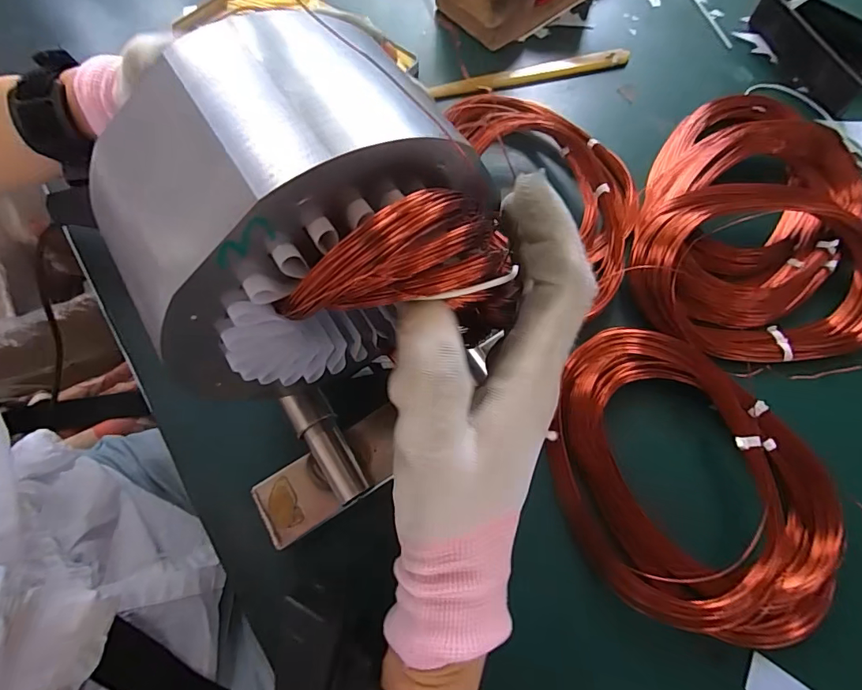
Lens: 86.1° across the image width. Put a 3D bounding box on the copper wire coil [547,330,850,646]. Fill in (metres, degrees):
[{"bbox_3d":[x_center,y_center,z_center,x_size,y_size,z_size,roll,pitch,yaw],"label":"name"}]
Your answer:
[{"bbox_3d":[0.147,0.073,0.259,0.153,0.023,0.150,0,68,1],"label":"copper wire coil"}]

